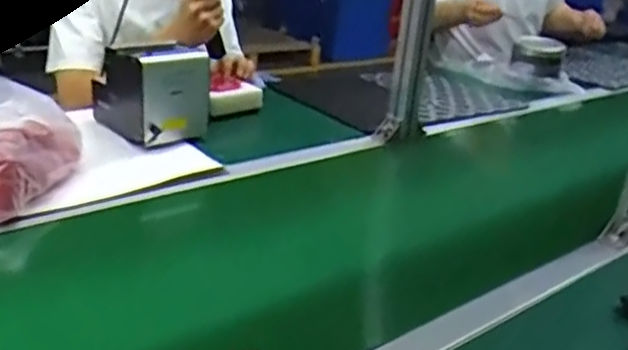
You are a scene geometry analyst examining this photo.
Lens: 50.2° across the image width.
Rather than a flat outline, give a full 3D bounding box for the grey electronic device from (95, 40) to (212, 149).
[{"bbox_3d":[-0.267,-0.135,1.105,0.124,0.157,0.168,-14,30,-39],"label":"grey electronic device"}]

